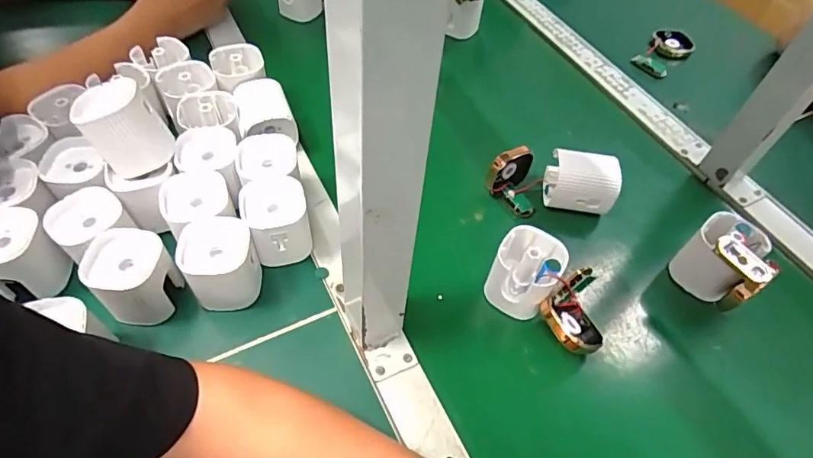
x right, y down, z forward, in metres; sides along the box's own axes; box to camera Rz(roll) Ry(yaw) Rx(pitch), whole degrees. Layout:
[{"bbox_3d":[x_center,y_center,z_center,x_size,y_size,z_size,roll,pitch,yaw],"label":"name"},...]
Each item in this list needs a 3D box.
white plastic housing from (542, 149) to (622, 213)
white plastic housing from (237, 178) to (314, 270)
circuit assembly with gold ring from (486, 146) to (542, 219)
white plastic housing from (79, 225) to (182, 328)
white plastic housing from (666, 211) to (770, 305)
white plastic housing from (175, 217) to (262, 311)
[{"bbox_3d":[0.181,-0.049,0.514,0.066,0.053,0.045,11,53,3],"label":"white plastic housing"},{"bbox_3d":[-0.116,-0.005,0.447,0.055,0.064,0.068,-16,57,-16],"label":"white plastic housing"},{"bbox_3d":[0.114,-0.053,0.514,0.055,0.059,0.044,16,54,7],"label":"circuit assembly with gold ring"},{"bbox_3d":[-0.219,0.042,0.403,0.058,0.067,0.058,0,54,-5],"label":"white plastic housing"},{"bbox_3d":[0.291,0.026,0.461,0.059,0.063,0.051,-33,63,-26],"label":"white plastic housing"},{"bbox_3d":[-0.152,0.030,0.415,0.054,0.070,0.055,-6,55,-10],"label":"white plastic housing"}]

